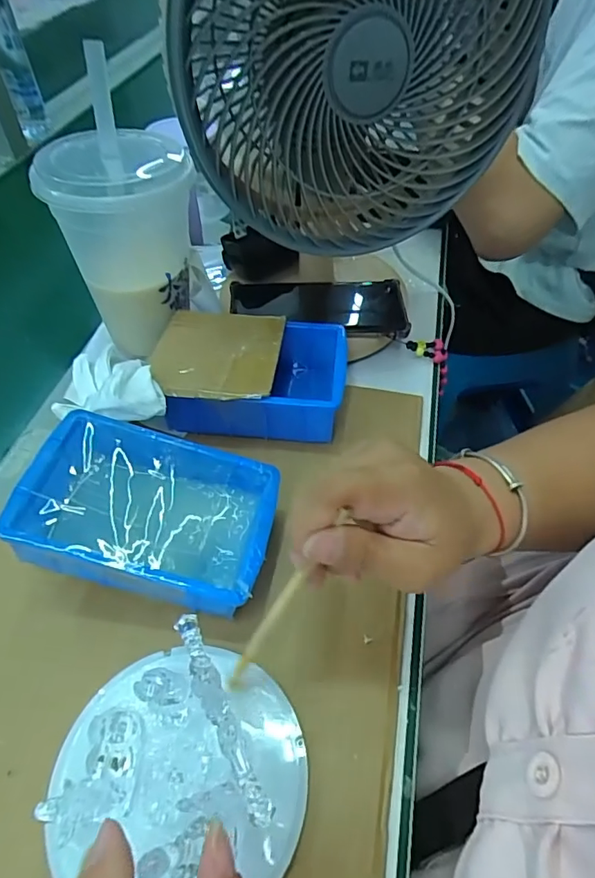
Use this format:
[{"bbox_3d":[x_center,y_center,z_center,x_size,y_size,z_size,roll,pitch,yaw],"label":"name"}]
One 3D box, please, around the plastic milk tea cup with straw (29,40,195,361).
[{"bbox_3d":[-0.138,-0.168,0.413,0.103,0.181,0.092,-25,54,-19],"label":"plastic milk tea cup with straw"}]

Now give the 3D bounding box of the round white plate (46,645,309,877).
[{"bbox_3d":[-0.059,0.165,0.260,0.123,0.023,0.113,-1,50,1],"label":"round white plate"}]

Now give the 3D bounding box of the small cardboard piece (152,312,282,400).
[{"bbox_3d":[-0.063,-0.069,0.402,0.095,0.007,0.095,5,51,3],"label":"small cardboard piece"}]

